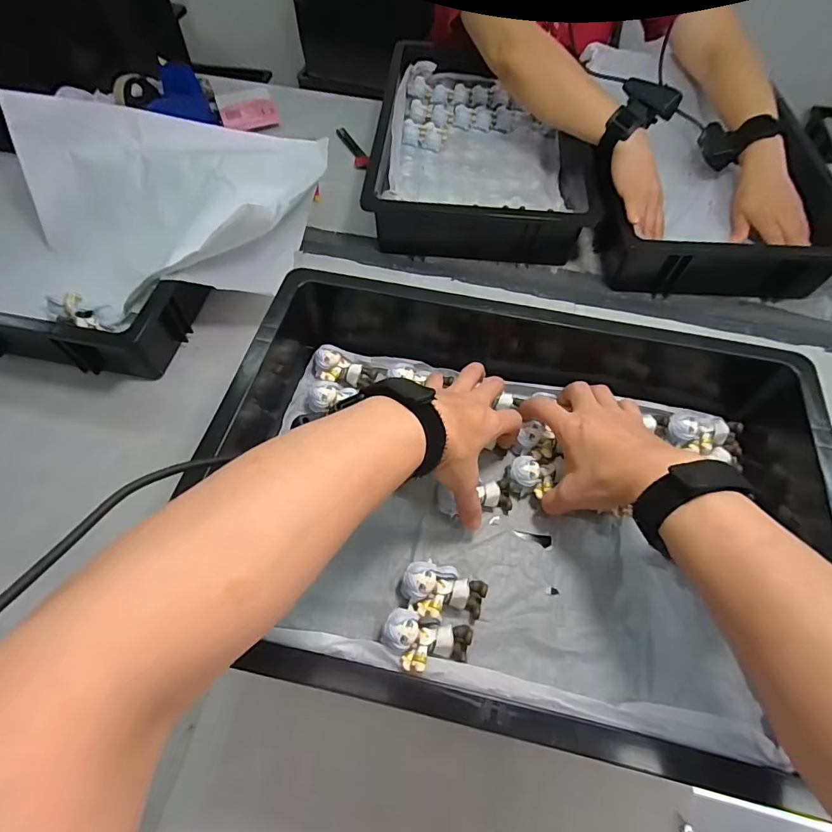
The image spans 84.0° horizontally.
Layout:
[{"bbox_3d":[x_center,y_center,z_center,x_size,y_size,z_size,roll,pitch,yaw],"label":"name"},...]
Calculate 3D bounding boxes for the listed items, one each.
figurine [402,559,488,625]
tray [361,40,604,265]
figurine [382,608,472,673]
[{"bbox_3d":[0.021,0.132,0.348,0.060,0.025,0.038,7,60,2],"label":"figurine"},{"bbox_3d":[0.101,-0.434,0.739,0.303,0.092,0.432,5,60,1],"label":"tray"},{"bbox_3d":[0.007,0.161,0.326,0.060,0.021,0.035,13,61,6],"label":"figurine"}]

